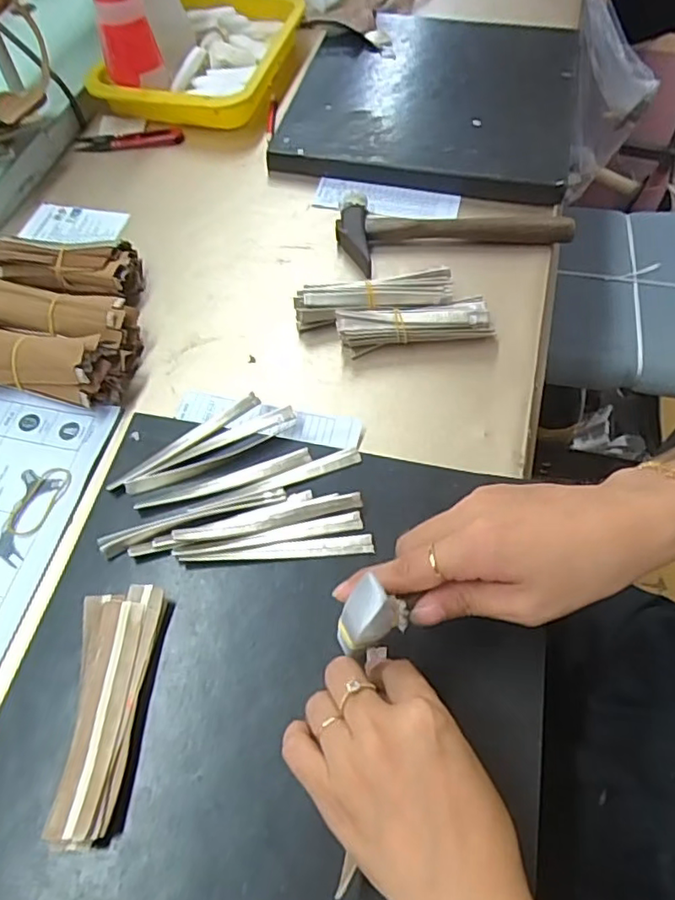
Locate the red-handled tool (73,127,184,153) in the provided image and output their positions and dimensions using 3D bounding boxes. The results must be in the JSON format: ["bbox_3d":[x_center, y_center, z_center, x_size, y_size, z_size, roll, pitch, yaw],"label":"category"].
[{"bbox_3d":[-0.229,-0.339,0.662,0.117,0.006,0.024,-2,58,1],"label":"red-handled tool"}]

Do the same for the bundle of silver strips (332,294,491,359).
[{"bbox_3d":[0.062,-0.104,0.499,0.122,0.032,0.034,-7,59,-2],"label":"bundle of silver strips"}]

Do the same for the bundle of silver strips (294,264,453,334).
[{"bbox_3d":[0.030,-0.126,0.511,0.131,0.033,0.030,-9,59,-4],"label":"bundle of silver strips"}]

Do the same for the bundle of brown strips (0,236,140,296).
[{"bbox_3d":[-0.241,-0.152,0.528,0.134,0.043,0.057,1,59,3],"label":"bundle of brown strips"}]

